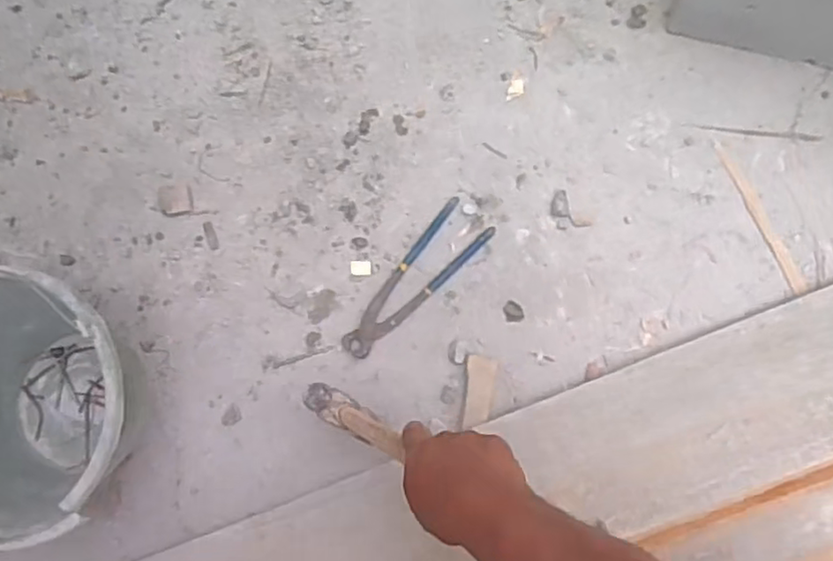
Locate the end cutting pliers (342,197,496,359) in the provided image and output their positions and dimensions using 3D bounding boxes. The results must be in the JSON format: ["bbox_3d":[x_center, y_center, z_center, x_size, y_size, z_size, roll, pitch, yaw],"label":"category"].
[{"bbox_3d":[-0.004,0.002,0.771,0.064,0.015,0.220,42,86,8],"label":"end cutting pliers"}]

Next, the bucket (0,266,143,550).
[{"bbox_3d":[-0.390,0.125,0.682,0.239,0.179,0.234,0,82,3],"label":"bucket"}]

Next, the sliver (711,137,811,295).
[{"bbox_3d":[0.404,-0.076,0.767,0.019,0.004,0.200,-25,81,0],"label":"sliver"}]

